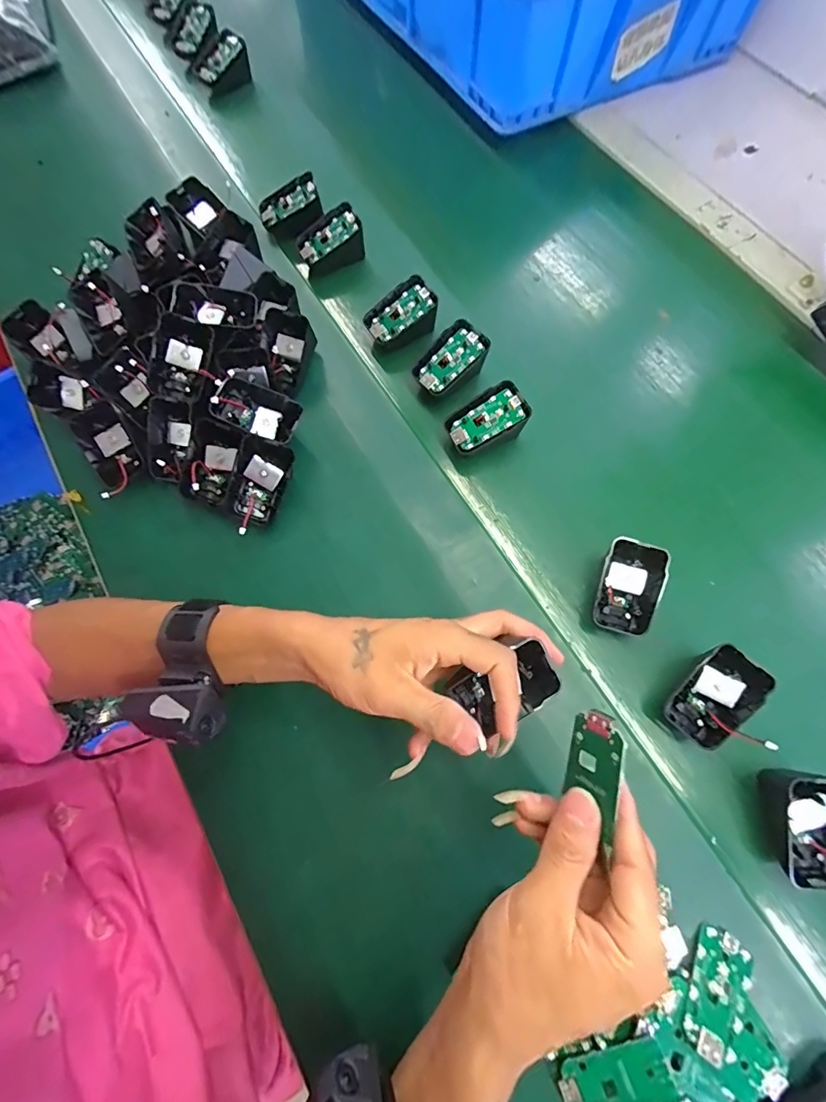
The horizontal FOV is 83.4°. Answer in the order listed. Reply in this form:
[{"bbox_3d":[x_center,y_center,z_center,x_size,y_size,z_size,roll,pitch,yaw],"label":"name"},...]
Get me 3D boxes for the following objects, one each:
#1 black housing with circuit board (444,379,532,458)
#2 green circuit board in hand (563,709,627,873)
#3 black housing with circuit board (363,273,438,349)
[{"bbox_3d":[0.063,-0.114,0.411,0.065,0.040,0.042,-24,72,-7],"label":"black housing with circuit board"},{"bbox_3d":[0.093,0.114,0.239,0.004,0.029,0.062,1,99,-36],"label":"green circuit board in hand"},{"bbox_3d":[-0.012,-0.226,0.450,0.065,0.038,0.040,-29,73,-9],"label":"black housing with circuit board"}]

